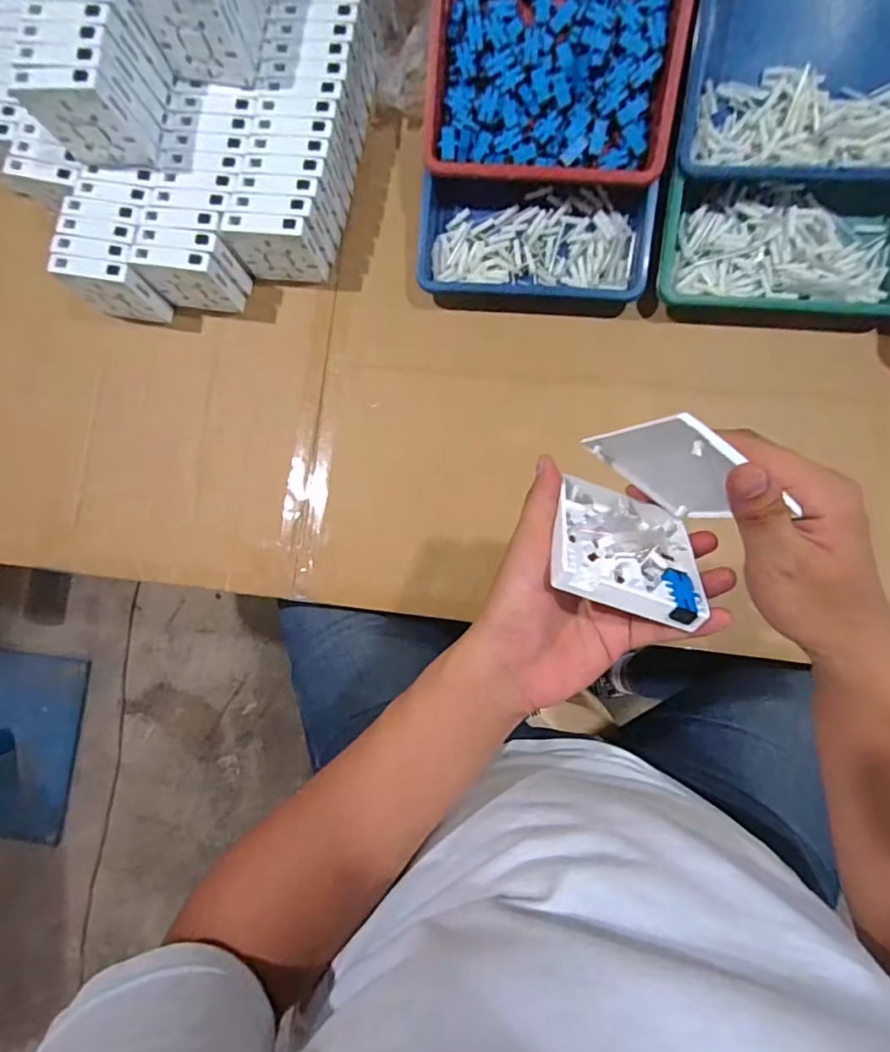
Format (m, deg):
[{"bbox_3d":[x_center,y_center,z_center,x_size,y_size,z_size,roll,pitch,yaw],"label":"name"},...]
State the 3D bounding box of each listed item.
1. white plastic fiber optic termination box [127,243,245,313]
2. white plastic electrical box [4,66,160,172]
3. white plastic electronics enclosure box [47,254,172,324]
[{"bbox_3d":[-0.277,-0.266,0.579,0.086,0.088,0.025,8,85,6],"label":"white plastic fiber optic termination box"},{"bbox_3d":[-0.344,-0.392,0.511,0.085,0.090,0.026,1,84,6],"label":"white plastic electrical box"},{"bbox_3d":[-0.364,-0.260,0.585,0.085,0.092,0.024,10,85,6],"label":"white plastic electronics enclosure box"}]

